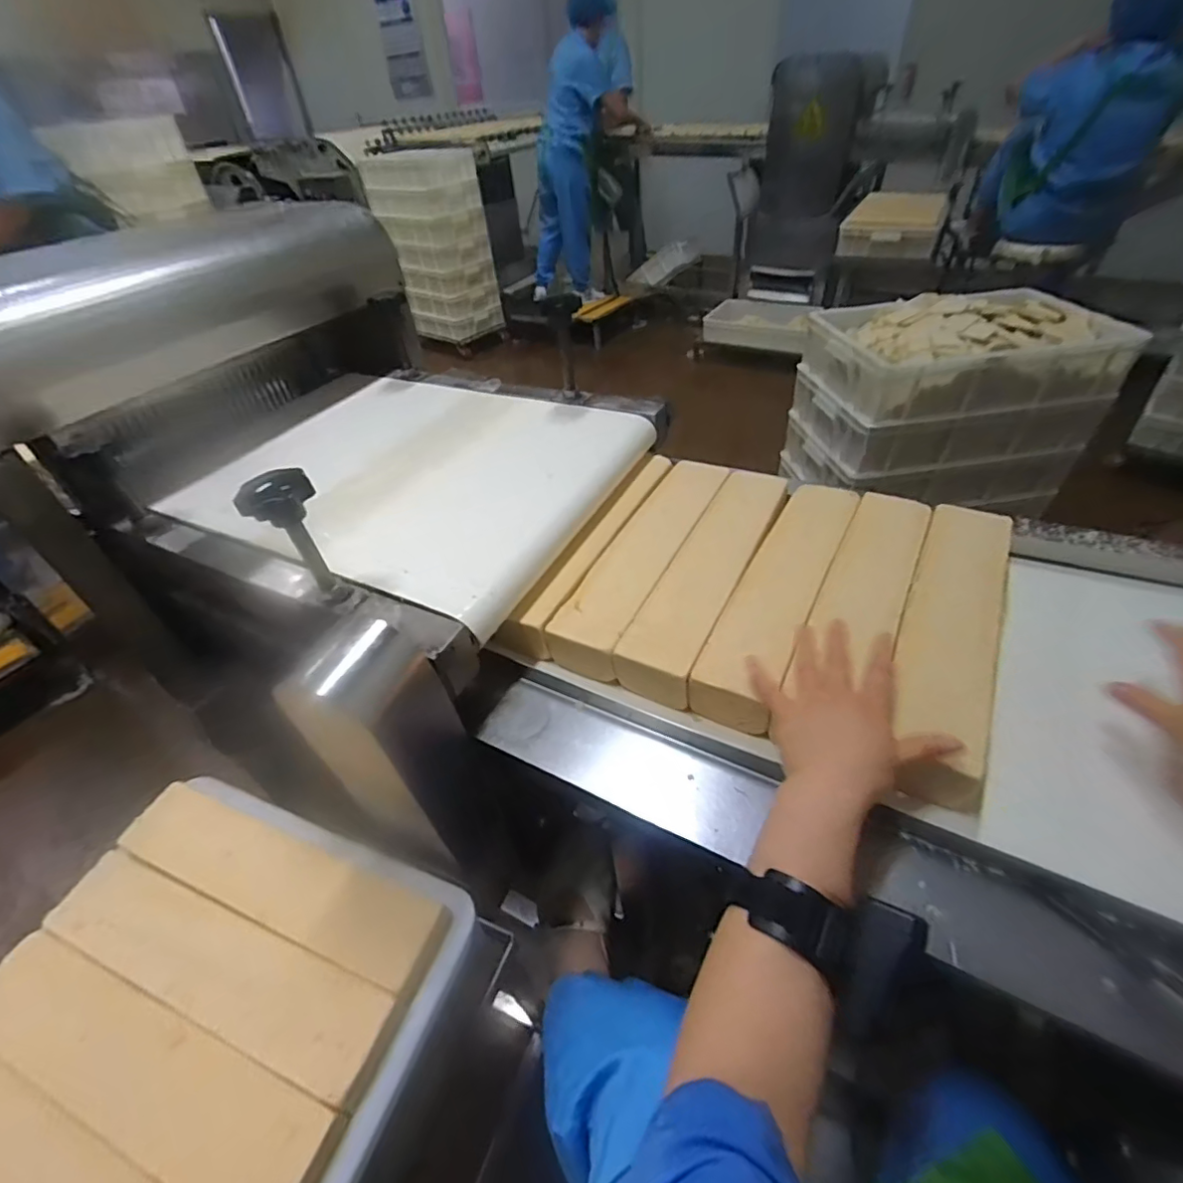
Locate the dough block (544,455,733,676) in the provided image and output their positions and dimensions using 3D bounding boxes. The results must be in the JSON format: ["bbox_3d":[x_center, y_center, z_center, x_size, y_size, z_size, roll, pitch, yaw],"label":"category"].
[{"bbox_3d":[0.065,-0.042,0.674,0.081,0.061,0.343,18,48,24],"label":"dough block"}]

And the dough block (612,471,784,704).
[{"bbox_3d":[0.139,-0.021,0.643,0.087,0.057,0.348,18,48,24],"label":"dough block"}]

